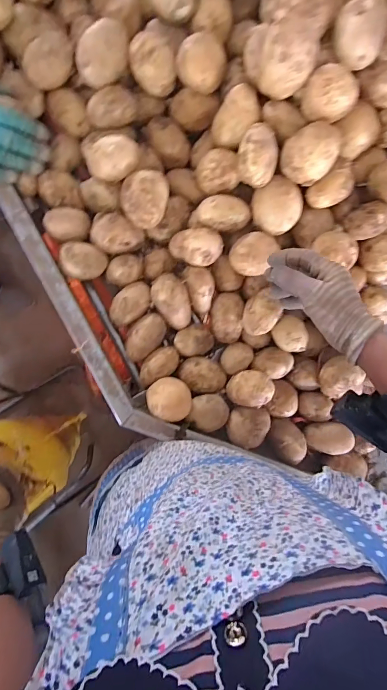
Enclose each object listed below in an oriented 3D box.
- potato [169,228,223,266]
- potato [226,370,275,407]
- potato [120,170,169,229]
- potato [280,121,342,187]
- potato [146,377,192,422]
[{"bbox_3d":[0.004,-0.138,0.537,0.071,0.039,0.049,-1,84,-6],"label":"potato"},{"bbox_3d":[0.085,0.064,0.542,0.064,0.039,0.050,4,83,-5],"label":"potato"},{"bbox_3d":[-0.069,-0.207,0.526,0.071,0.047,0.071,-12,120,-22],"label":"potato"},{"bbox_3d":[0.153,-0.253,0.481,0.064,0.050,0.067,1,83,-6],"label":"potato"},{"bbox_3d":[-0.033,0.076,0.526,0.064,0.045,0.057,34,81,-1],"label":"potato"}]

